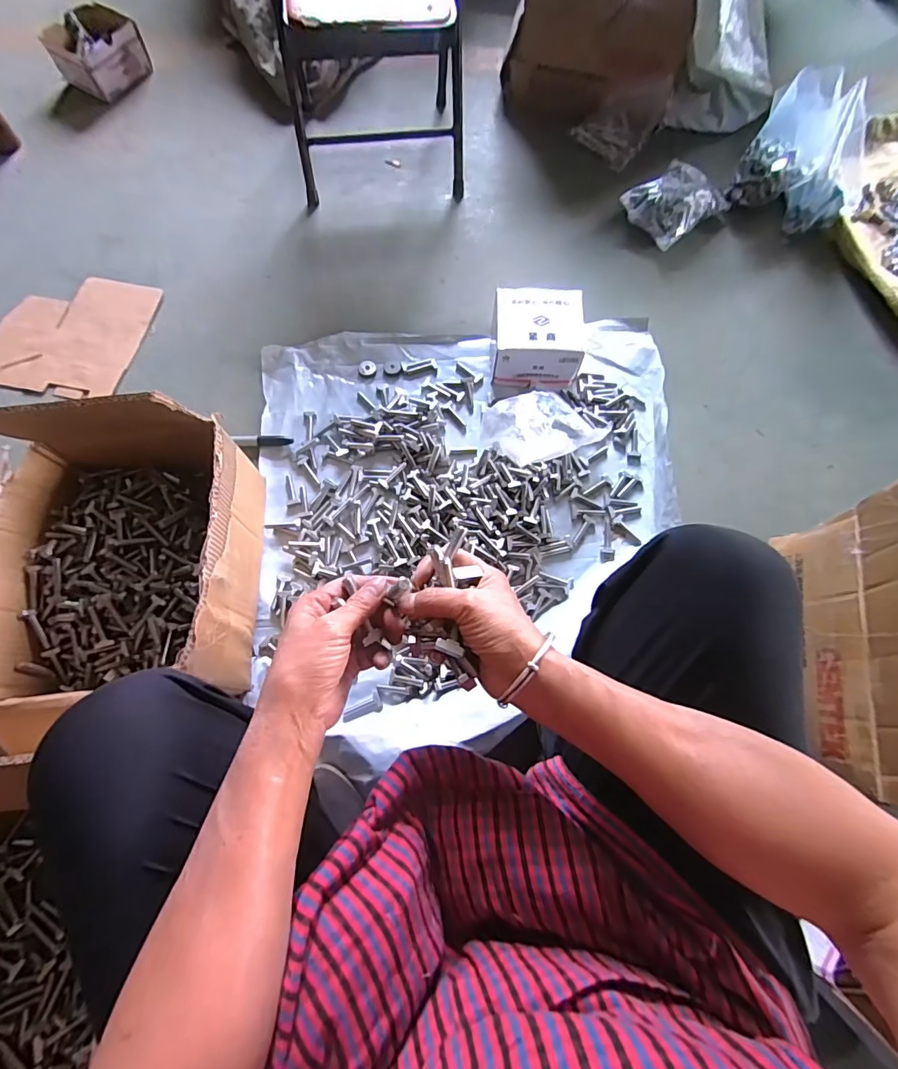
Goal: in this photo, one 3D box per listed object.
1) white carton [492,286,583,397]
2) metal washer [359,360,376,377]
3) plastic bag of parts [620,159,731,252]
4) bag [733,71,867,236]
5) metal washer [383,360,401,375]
[{"bbox_3d":[0.148,-0.330,0.811,0.142,0.085,0.144,1,70,0],"label":"white carton"},{"bbox_3d":[-0.143,-0.294,0.835,0.030,0.004,0.029,-5,71,-2],"label":"metal washer"},{"bbox_3d":[0.446,-0.658,0.940,0.186,0.057,0.135,-37,75,-12],"label":"plastic bag of parts"},{"bbox_3d":[0.685,-0.708,0.889,0.230,0.173,0.121,32,73,10],"label":"bag"},{"bbox_3d":[-0.100,-0.296,0.837,0.029,0.004,0.029,-4,70,-2],"label":"metal washer"}]

